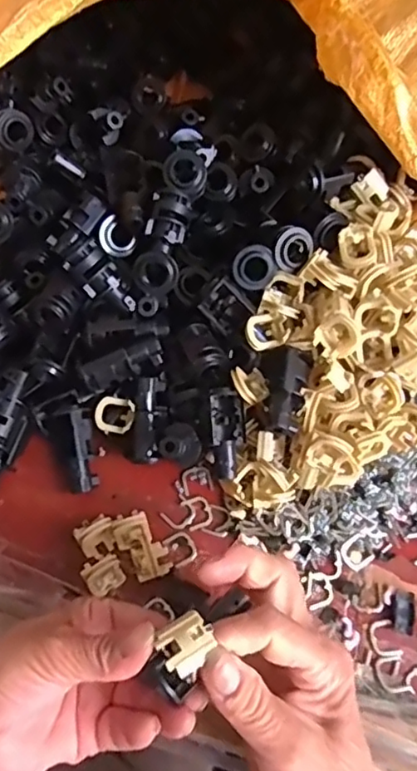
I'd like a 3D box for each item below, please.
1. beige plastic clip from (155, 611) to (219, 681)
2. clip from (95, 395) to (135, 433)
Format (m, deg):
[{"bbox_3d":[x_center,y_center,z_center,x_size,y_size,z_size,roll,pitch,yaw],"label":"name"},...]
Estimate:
[{"bbox_3d":[-0.008,0.104,0.235,0.021,0.008,0.020,-39,76,-13],"label":"beige plastic clip"},{"bbox_3d":[-0.058,0.018,0.369,0.025,0.011,0.022,5,65,1],"label":"clip"}]

